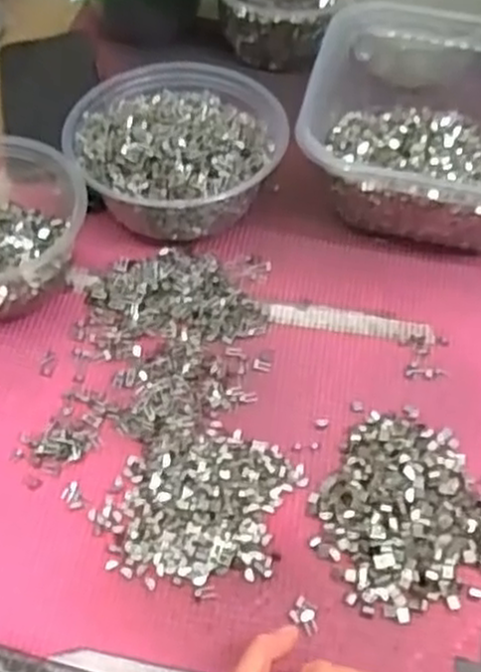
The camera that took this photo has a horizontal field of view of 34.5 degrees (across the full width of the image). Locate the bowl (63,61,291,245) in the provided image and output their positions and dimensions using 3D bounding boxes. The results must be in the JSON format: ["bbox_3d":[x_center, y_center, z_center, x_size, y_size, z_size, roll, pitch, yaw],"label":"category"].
[{"bbox_3d":[-0.042,-0.122,0.511,0.132,0.065,0.125,1,54,-1],"label":"bowl"}]

